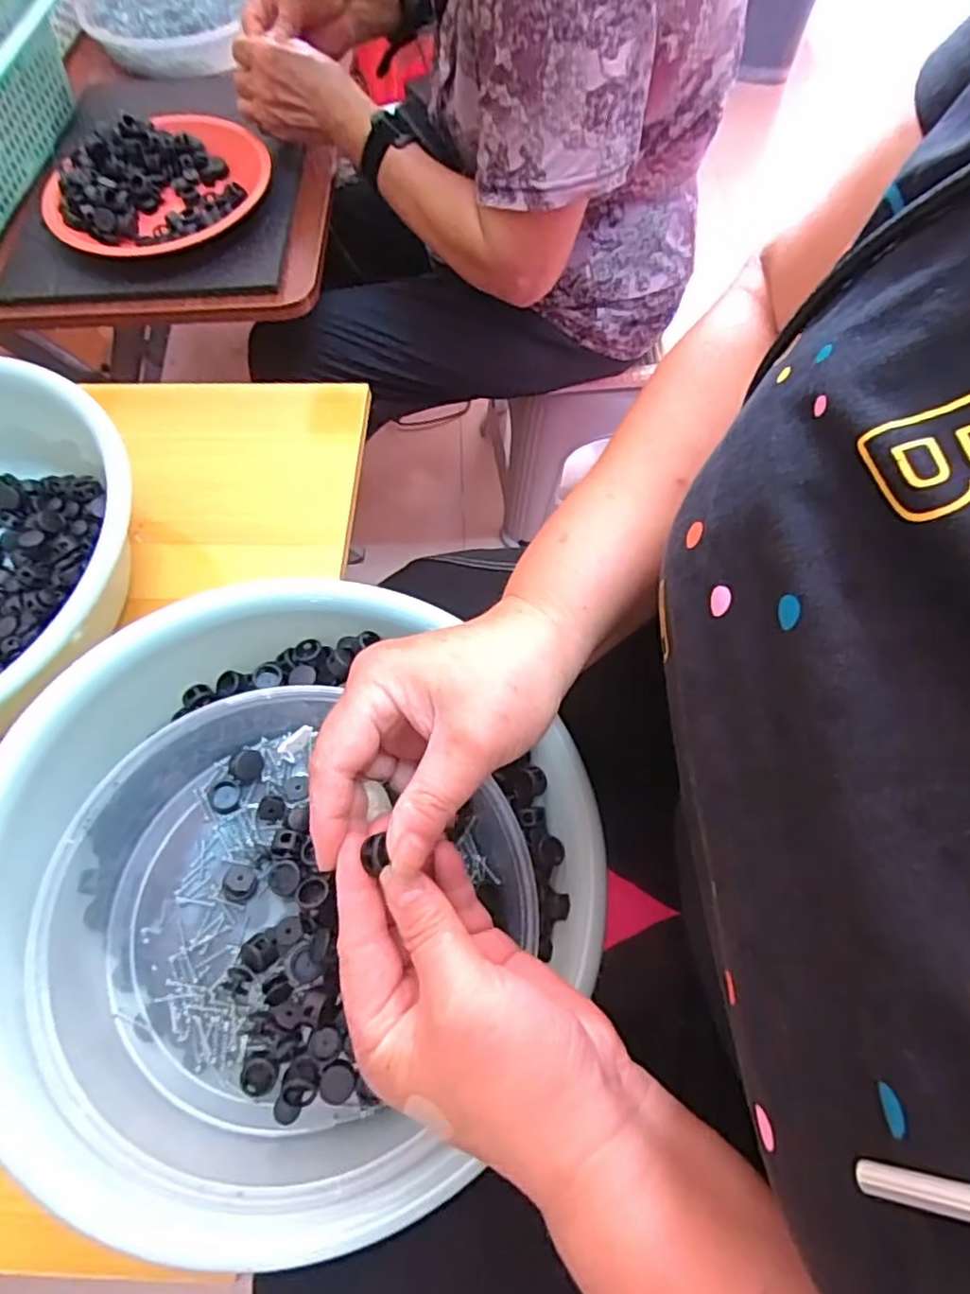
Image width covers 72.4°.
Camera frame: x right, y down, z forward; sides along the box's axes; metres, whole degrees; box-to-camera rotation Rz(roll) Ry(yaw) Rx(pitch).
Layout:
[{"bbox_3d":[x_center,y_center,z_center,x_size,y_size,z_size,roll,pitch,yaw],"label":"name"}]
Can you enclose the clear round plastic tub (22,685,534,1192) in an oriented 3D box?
[{"bbox_3d":[-0.107,0.137,0.343,0.238,0.060,0.207,25,69,11],"label":"clear round plastic tub"}]

